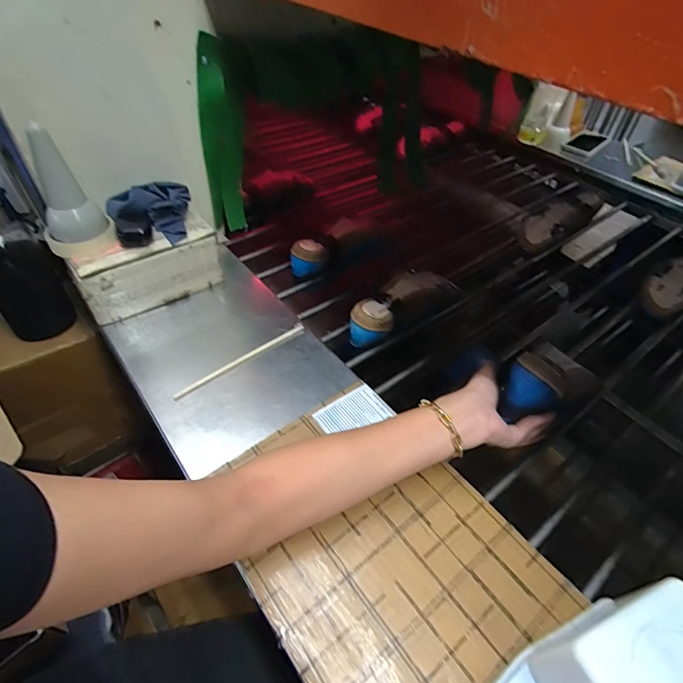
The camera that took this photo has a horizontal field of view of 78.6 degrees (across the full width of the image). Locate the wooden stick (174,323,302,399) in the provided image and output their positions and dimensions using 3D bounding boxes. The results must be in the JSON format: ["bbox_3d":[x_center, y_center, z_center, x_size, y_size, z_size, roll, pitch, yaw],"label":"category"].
[{"bbox_3d":[-0.130,0.022,0.553,0.193,0.008,0.010,-31,56,-30],"label":"wooden stick"}]

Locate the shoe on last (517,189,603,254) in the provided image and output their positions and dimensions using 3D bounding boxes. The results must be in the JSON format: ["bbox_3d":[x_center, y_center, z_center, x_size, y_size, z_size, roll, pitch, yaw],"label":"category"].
[{"bbox_3d":[0.464,-0.266,0.902,0.216,0.069,0.097,-30,55,-29],"label":"shoe on last"}]

